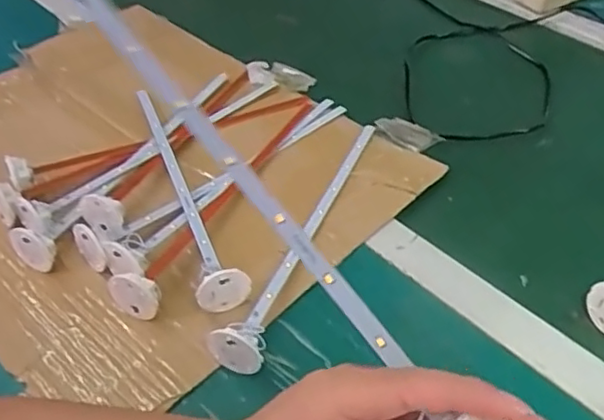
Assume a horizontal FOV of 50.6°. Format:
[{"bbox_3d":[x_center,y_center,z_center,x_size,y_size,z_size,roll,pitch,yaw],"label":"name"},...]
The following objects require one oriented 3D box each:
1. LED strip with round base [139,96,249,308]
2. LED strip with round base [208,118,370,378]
[{"bbox_3d":[-0.108,-0.030,0.545,0.037,0.036,0.288,-15,46,-17],"label":"LED strip with round base"},{"bbox_3d":[0.011,0.005,0.512,0.034,0.035,0.286,17,45,16],"label":"LED strip with round base"}]

